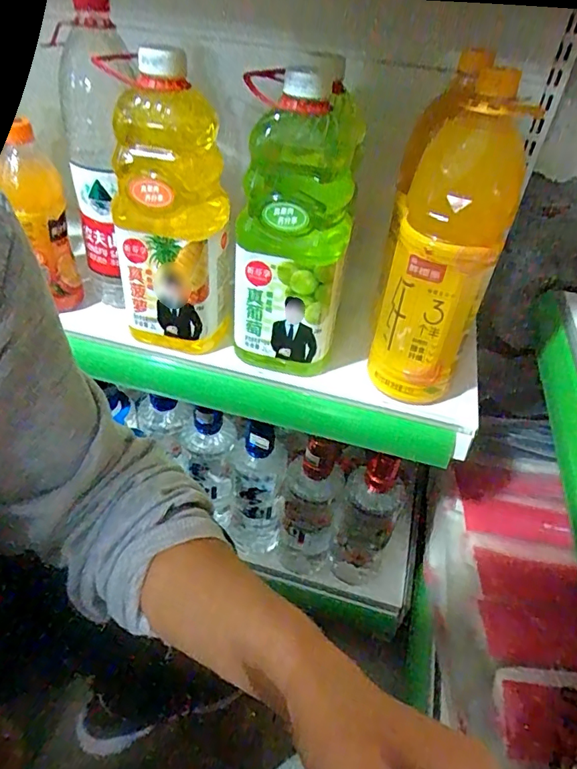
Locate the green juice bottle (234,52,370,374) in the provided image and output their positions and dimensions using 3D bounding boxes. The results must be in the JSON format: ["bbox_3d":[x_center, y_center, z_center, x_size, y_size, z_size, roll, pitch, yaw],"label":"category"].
[{"bbox_3d":[0.007,-0.153,0.499,0.103,0.276,0.105,10,40,5],"label":"green juice bottle"}]

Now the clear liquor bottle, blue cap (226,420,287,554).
[{"bbox_3d":[-0.041,0.139,0.657,0.068,0.187,0.058,7,40,1],"label":"clear liquor bottle, blue cap"}]

